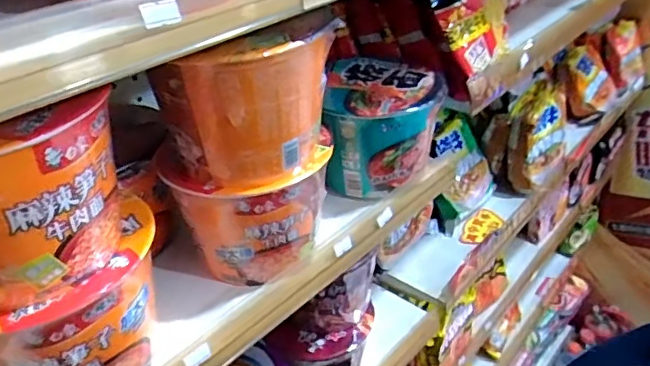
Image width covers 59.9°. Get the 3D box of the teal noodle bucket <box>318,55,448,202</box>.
[{"bbox_3d":[0.059,-0.061,0.608,0.120,0.104,0.136,1,35,3],"label":"teal noodle bucket"}]

